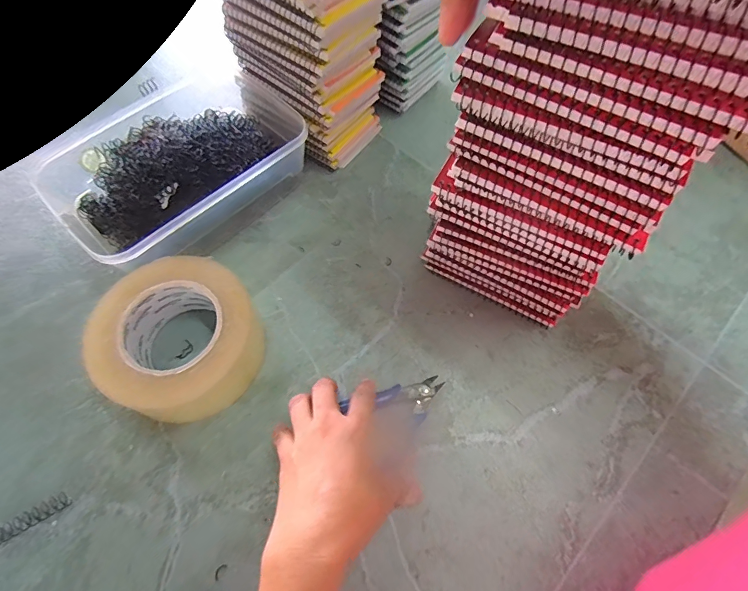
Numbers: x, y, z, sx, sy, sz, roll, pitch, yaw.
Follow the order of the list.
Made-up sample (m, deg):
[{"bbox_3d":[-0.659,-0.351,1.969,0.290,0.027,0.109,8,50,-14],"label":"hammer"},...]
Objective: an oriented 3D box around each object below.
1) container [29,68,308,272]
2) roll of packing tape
[{"bbox_3d":[-0.194,-0.126,0.429,0.164,0.064,0.235,37,67,16],"label":"container"},{"bbox_3d":[-0.163,0.036,0.352,0.127,0.054,0.125,1,62,-2],"label":"roll of packing tape"}]

